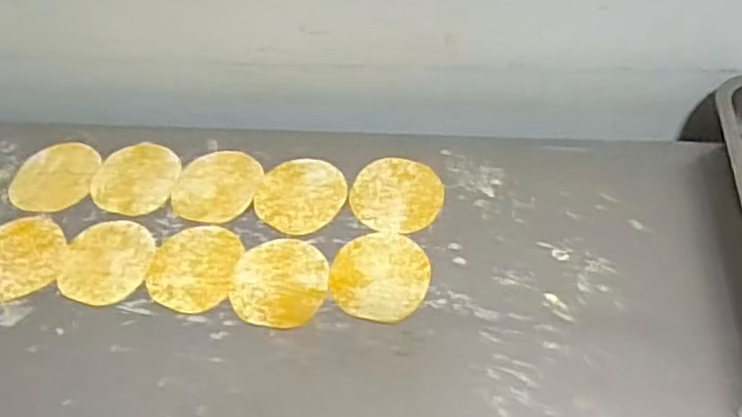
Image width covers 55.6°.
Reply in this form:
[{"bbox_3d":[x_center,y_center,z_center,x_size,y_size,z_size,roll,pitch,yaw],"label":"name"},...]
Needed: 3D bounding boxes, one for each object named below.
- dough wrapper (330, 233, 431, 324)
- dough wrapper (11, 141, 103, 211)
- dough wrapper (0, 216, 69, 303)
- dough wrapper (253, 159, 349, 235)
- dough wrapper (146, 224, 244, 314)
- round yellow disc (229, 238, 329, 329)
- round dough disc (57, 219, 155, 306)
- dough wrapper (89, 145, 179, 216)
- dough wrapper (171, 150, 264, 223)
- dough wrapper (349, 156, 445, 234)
[{"bbox_3d":[0.008,0.055,0.587,0.080,0.004,0.084,-2,51,2],"label":"dough wrapper"},{"bbox_3d":[-0.305,-0.032,0.678,0.077,0.004,0.081,2,52,5],"label":"dough wrapper"},{"bbox_3d":[-0.312,0.043,0.623,0.078,0.006,0.087,-33,57,-21],"label":"dough wrapper"},{"bbox_3d":[-0.065,-0.014,0.648,0.081,0.004,0.083,-2,51,2],"label":"dough wrapper"},{"bbox_3d":[-0.153,0.050,0.605,0.074,0.004,0.084,6,52,8],"label":"dough wrapper"},{"bbox_3d":[-0.077,0.060,0.589,0.079,0.004,0.085,-2,51,2],"label":"round yellow disc"},{"bbox_3d":[-0.230,0.045,0.613,0.076,0.004,0.087,1,52,5],"label":"round dough disc"},{"bbox_3d":[-0.224,-0.029,0.673,0.079,0.004,0.083,8,56,10],"label":"dough wrapper"},{"bbox_3d":[-0.144,-0.022,0.660,0.077,0.004,0.084,8,52,10],"label":"dough wrapper"},{"bbox_3d":[0.023,-0.013,0.641,0.082,0.004,0.086,4,52,7],"label":"dough wrapper"}]

